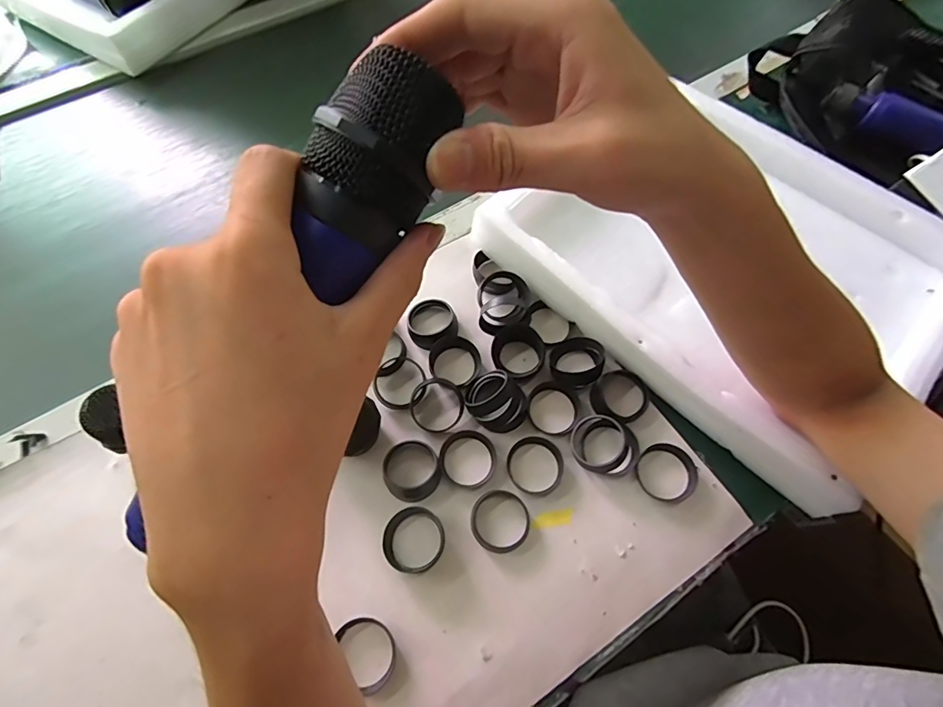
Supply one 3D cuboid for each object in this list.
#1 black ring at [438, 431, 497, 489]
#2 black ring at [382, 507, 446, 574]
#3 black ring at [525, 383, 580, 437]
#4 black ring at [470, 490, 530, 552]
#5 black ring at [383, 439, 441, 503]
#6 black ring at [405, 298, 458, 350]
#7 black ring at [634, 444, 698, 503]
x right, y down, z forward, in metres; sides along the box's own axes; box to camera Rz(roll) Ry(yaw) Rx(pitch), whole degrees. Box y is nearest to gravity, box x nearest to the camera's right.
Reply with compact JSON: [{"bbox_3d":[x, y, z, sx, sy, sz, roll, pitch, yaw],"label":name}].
[{"bbox_3d":[-0.002,0.082,0.364,0.045,0.007,0.042,0,65,0],"label":"black ring"},{"bbox_3d":[-0.041,0.135,0.339,0.044,0.009,0.043,0,65,0],"label":"black ring"},{"bbox_3d":[0.066,0.044,0.383,0.043,0.012,0.043,0,65,0],"label":"black ring"},{"bbox_3d":[0.021,0.124,0.346,0.043,0.006,0.044,0,65,0],"label":"black ring"},{"bbox_3d":[-0.046,0.089,0.358,0.042,0.012,0.046,0,65,0],"label":"black ring"},{"bbox_3d":[-0.036,-0.026,0.410,0.042,0.017,0.043,0,65,0],"label":"black ring"},{"bbox_3d":[0.150,0.091,0.359,0.045,0.011,0.043,0,65,0],"label":"black ring"}]

